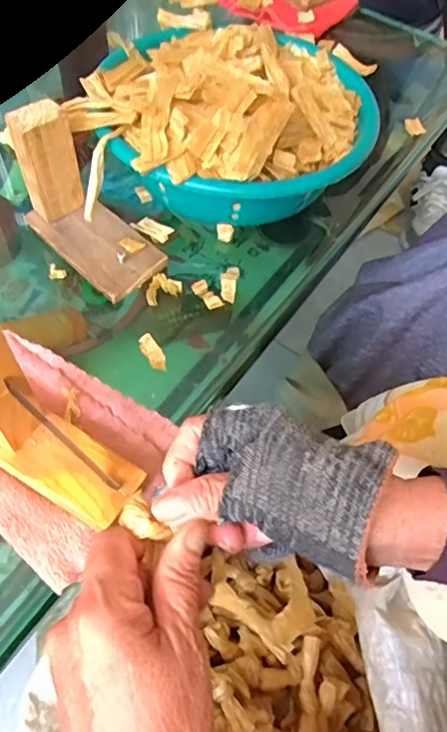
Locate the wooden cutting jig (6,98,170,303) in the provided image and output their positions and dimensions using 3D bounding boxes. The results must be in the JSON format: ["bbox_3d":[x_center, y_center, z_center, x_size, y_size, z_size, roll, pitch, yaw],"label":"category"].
[{"bbox_3d":[-0.111,-0.138,0.465,0.133,0.099,0.065,41,63,20],"label":"wooden cutting jig"}]

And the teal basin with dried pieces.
[{"bbox_3d":[0.006,-0.237,0.525,0.256,0.087,0.237,2,57,-4],"label":"teal basin with dried pieces"}]

